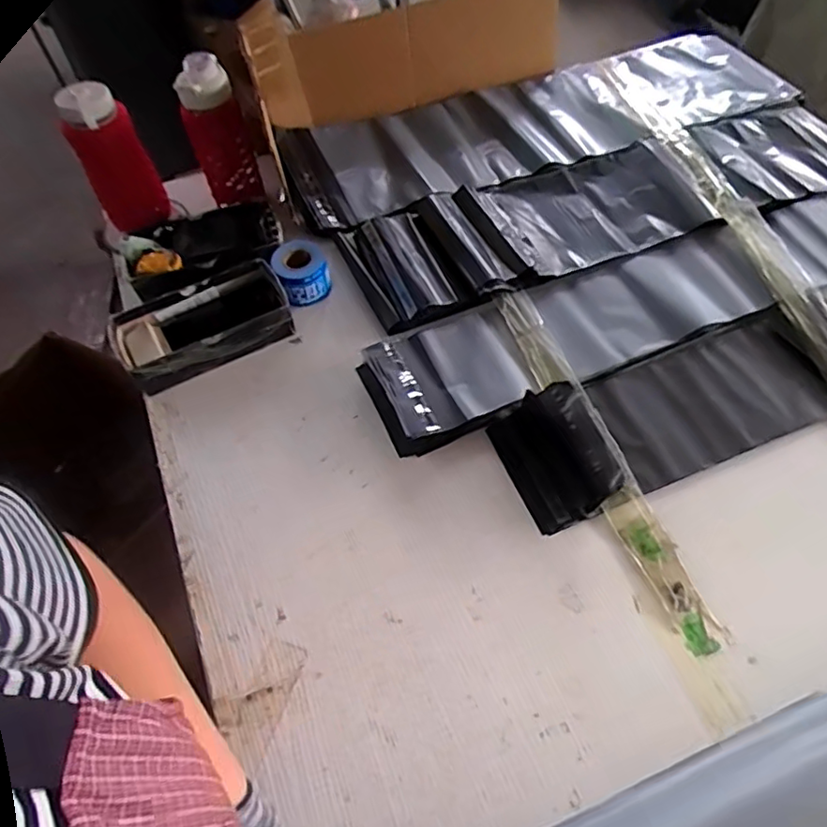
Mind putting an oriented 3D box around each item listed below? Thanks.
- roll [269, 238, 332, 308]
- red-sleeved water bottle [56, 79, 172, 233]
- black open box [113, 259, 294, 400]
[{"bbox_3d":[-0.160,-0.201,0.853,0.072,0.064,0.082,-21,58,-11],"label":"roll"},{"bbox_3d":[-0.448,-0.375,0.894,0.096,0.231,0.117,-30,60,-16],"label":"red-sleeved water bottle"},{"bbox_3d":[-0.281,-0.117,0.803,0.226,0.063,0.112,-24,59,-13],"label":"black open box"}]

